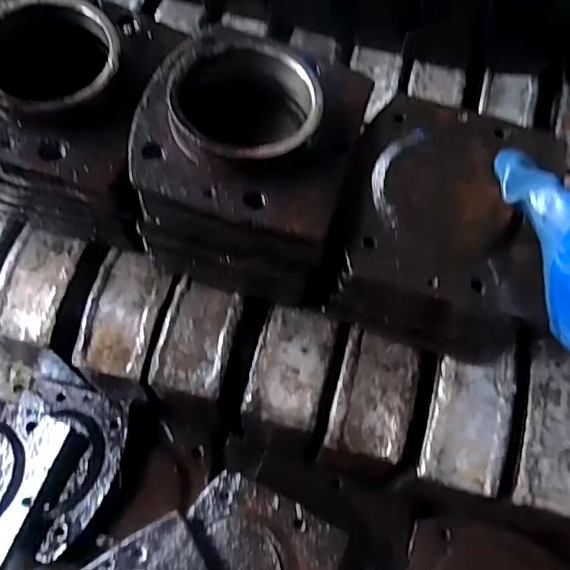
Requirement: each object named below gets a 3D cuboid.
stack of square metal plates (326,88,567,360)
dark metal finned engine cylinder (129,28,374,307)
[{"bbox_3d":[0.121,-0.039,0.439,0.137,0.121,0.150,14,62,10],"label":"stack of square metal plates"},{"bbox_3d":[-0.022,-0.087,0.442,0.148,0.161,0.150,15,66,8],"label":"dark metal finned engine cylinder"}]

